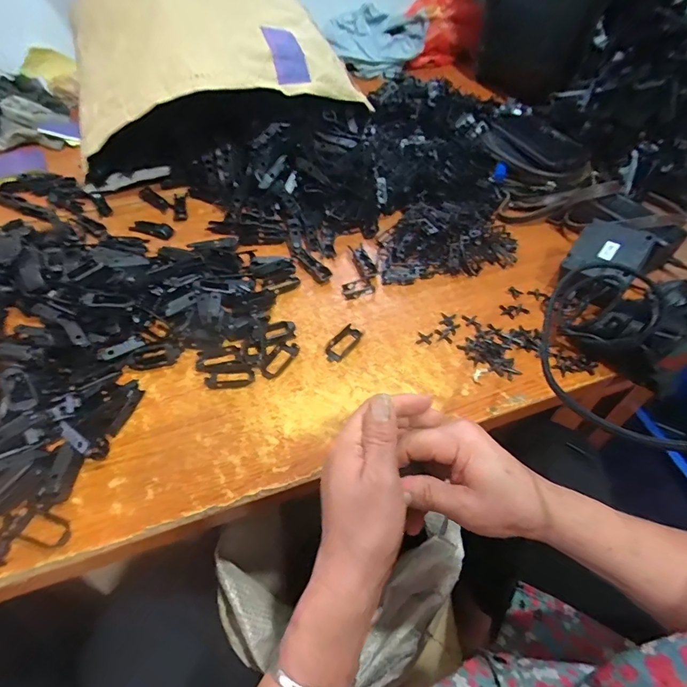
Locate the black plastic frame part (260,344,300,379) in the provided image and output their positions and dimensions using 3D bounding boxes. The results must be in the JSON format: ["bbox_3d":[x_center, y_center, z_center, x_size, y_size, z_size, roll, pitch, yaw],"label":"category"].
[{"bbox_3d":[-0.067,0.018,0.448,0.020,0.004,0.050,26,53,19],"label":"black plastic frame part"}]

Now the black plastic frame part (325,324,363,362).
[{"bbox_3d":[0.000,-0.001,0.456,0.024,0.010,0.051,28,54,21],"label":"black plastic frame part"}]

